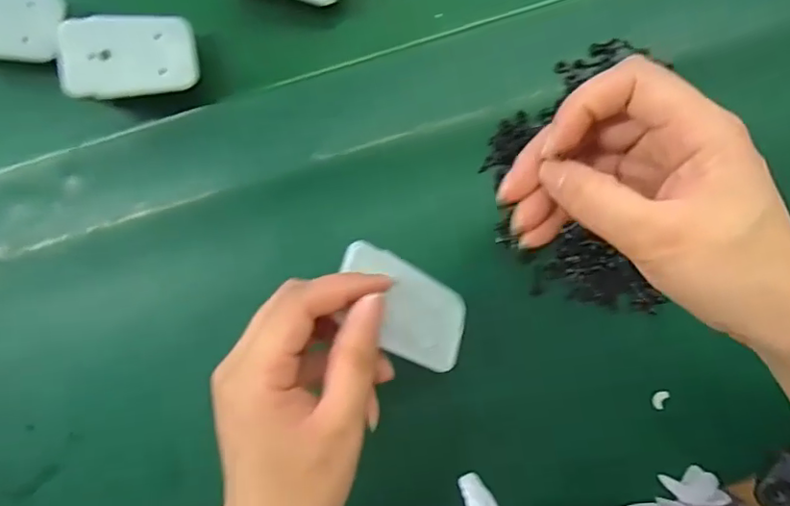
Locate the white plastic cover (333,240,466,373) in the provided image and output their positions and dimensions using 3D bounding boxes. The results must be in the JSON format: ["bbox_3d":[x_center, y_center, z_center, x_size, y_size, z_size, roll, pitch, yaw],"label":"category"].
[{"bbox_3d":[0.004,0.026,0.271,0.070,0.004,0.044,29,62,-20],"label":"white plastic cover"}]

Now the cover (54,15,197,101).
[{"bbox_3d":[-0.145,-0.108,0.310,0.070,0.005,0.041,-14,101,-24],"label":"cover"}]

